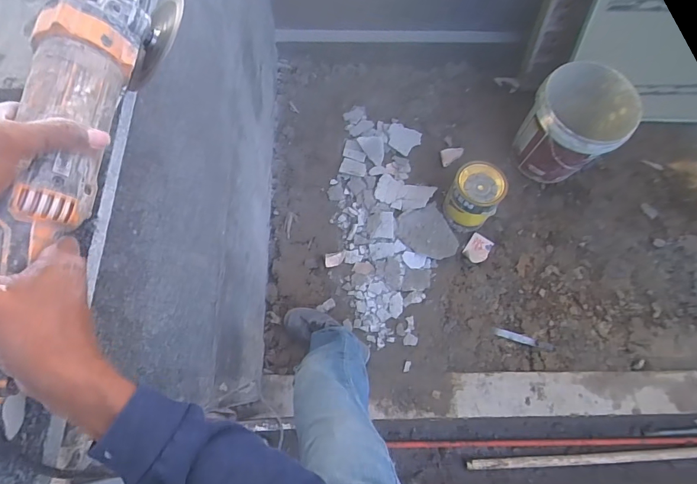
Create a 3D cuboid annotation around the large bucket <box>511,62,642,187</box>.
[{"bbox_3d":[0.715,-0.379,1.307,0.265,0.280,0.278,1,71,-2],"label":"large bucket"}]

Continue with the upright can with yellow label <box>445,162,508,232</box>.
[{"bbox_3d":[0.424,-0.157,1.365,0.167,0.197,0.173,26,72,6],"label":"upright can with yellow label"}]

